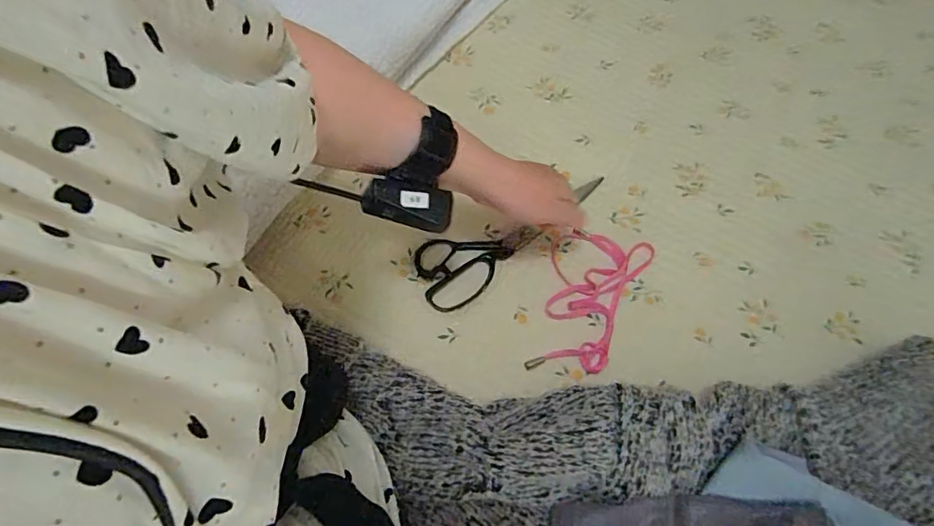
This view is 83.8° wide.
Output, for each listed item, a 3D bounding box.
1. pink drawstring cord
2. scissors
[{"bbox_3d":[0.120,0.037,0.525,0.095,0.009,0.169,19,64,13],"label":"pink drawstring cord"},{"bbox_3d":[0.052,-0.031,0.565,0.238,0.010,0.080,-29,63,-13],"label":"scissors"}]

